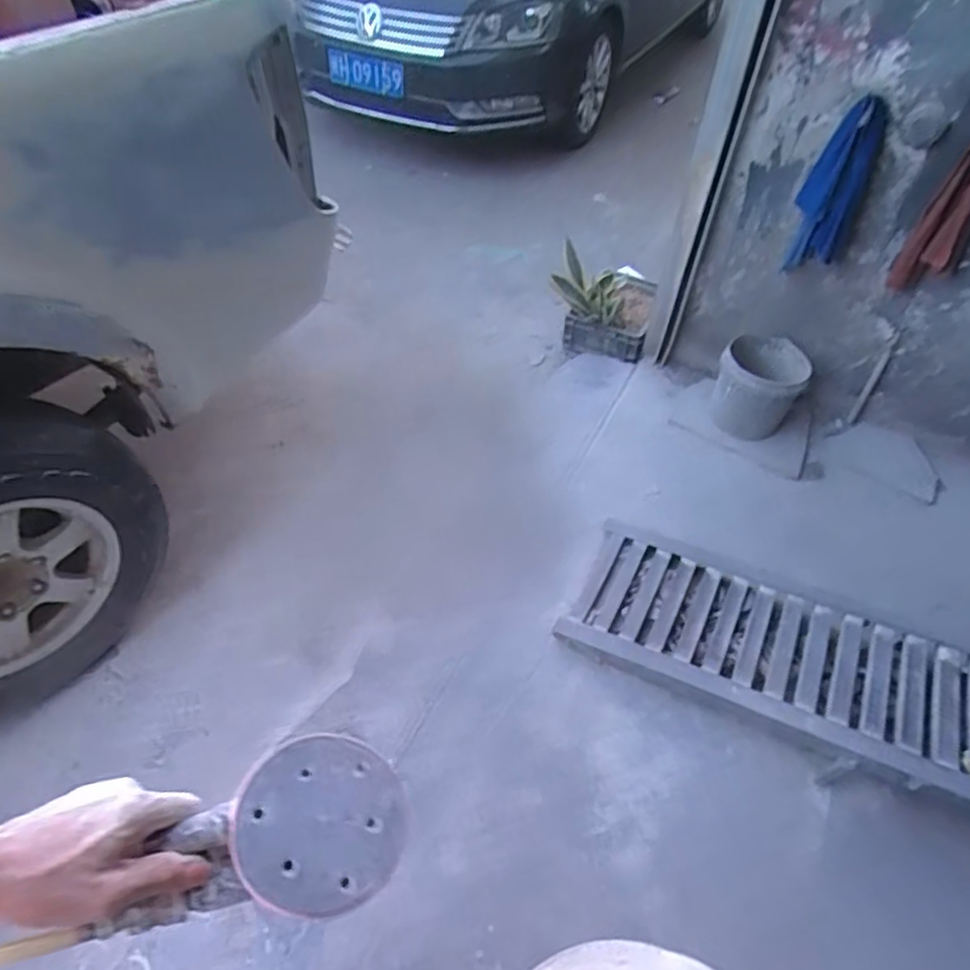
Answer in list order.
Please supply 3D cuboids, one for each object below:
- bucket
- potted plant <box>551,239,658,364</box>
[{"bbox_3d":[0.636,-0.234,1.514,0.192,0.206,0.166,21,51,15],"label":"bucket"},{"bbox_3d":[0.320,-0.492,1.720,0.253,0.257,0.172,10,49,6],"label":"potted plant"}]

